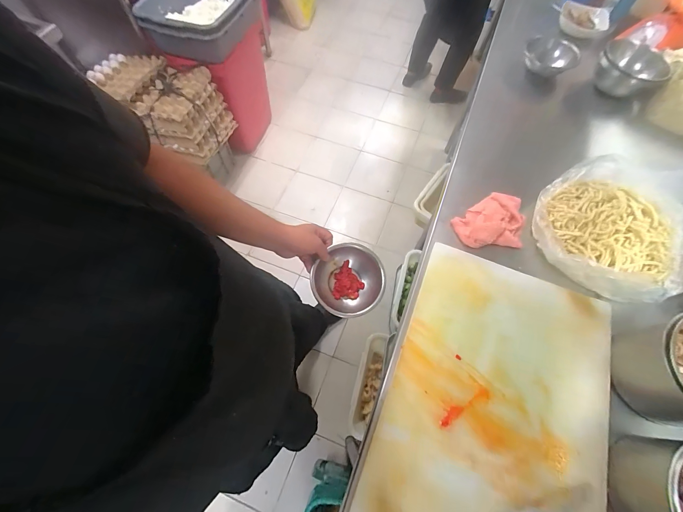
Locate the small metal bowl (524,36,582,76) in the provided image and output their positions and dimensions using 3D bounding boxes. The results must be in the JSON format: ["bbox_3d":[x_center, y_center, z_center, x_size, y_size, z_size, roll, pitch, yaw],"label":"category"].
[{"bbox_3d":[0.641,-0.617,0.907,0.149,0.054,0.154,21,66,9],"label":"small metal bowl"}]

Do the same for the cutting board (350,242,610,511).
[{"bbox_3d":[0.261,0.232,0.494,0.331,0.035,0.478,21,66,7],"label":"cutting board"}]

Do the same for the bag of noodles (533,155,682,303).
[{"bbox_3d":[0.545,-0.060,0.603,0.271,0.074,0.273,-41,71,-18],"label":"bag of noodles"}]

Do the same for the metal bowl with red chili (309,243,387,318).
[{"bbox_3d":[0.016,0.057,0.636,0.144,0.058,0.157,1,65,-2],"label":"metal bowl with red chili"}]

